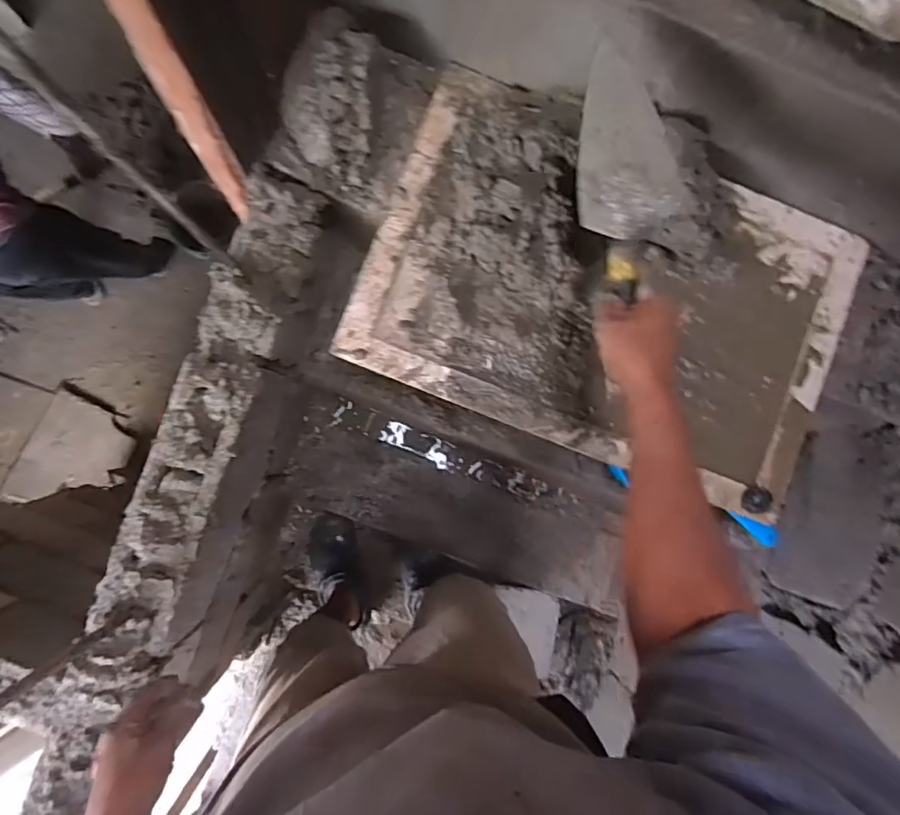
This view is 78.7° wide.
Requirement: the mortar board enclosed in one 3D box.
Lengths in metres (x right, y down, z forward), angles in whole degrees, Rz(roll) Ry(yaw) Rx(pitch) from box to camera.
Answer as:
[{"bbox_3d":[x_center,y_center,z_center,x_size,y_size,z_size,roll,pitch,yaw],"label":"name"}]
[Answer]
[{"bbox_3d":[0.215,-0.144,0.707,0.624,0.062,0.415,22,88,-3],"label":"mortar board"}]

